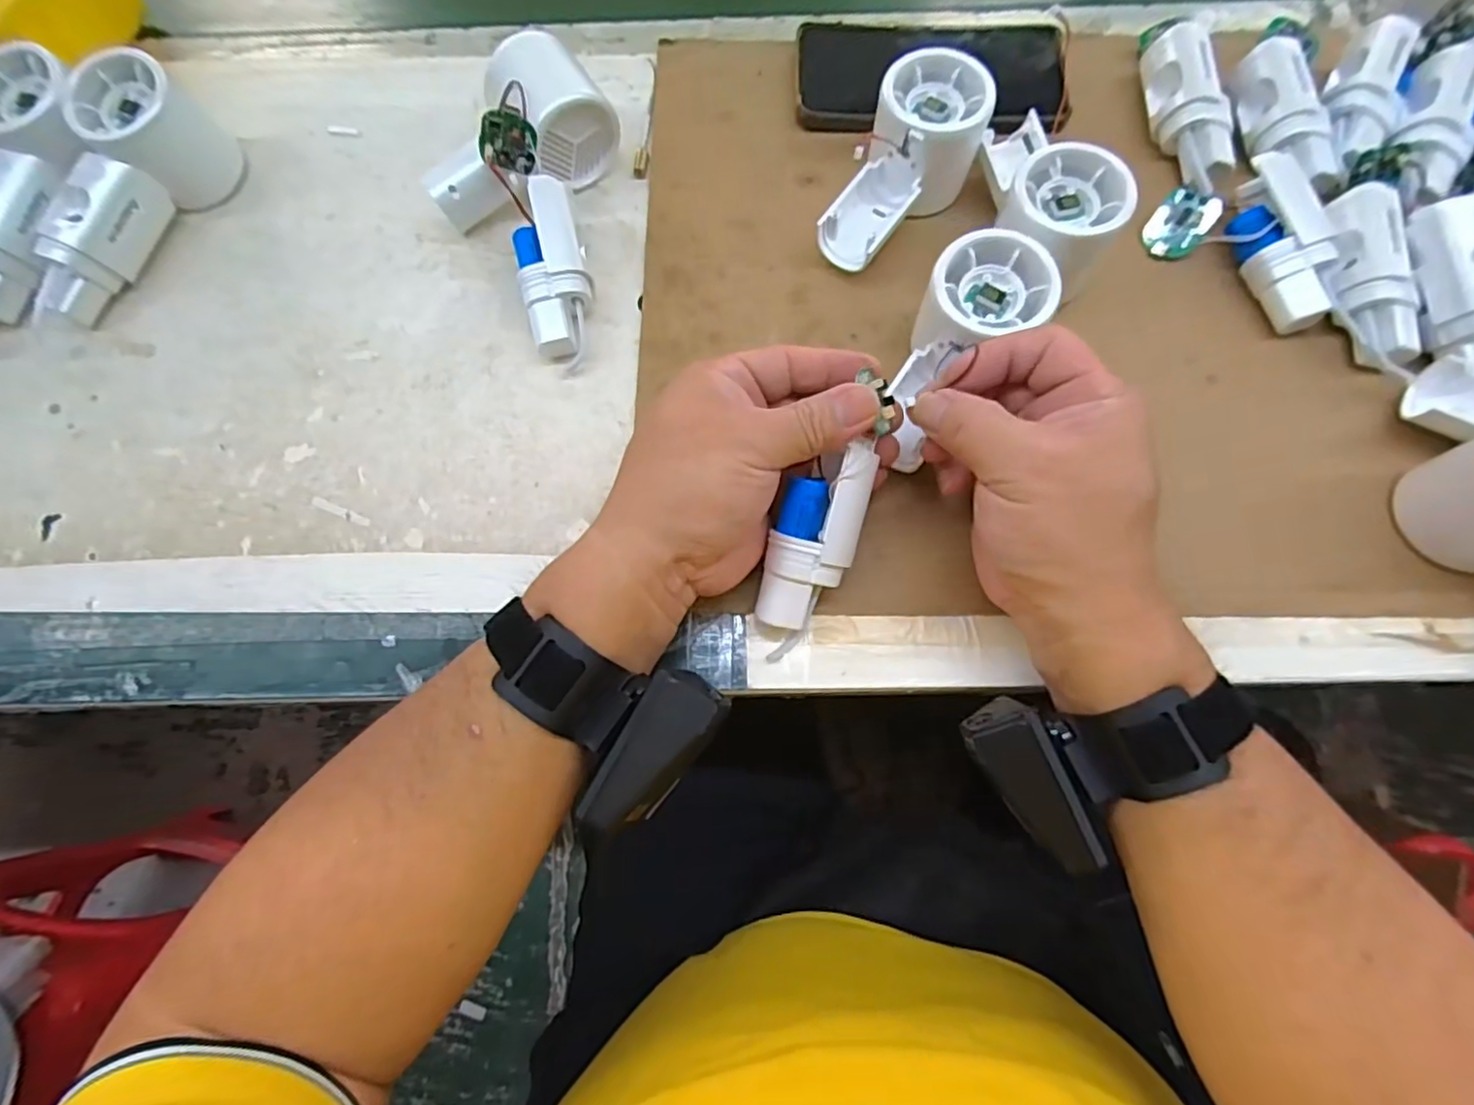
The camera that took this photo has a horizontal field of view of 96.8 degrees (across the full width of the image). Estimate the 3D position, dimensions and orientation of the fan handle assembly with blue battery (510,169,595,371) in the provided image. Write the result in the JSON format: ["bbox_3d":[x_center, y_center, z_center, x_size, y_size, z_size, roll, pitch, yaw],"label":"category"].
[{"bbox_3d":[-0.101,-0.152,0.357,0.037,0.024,0.102,-6,90,0],"label":"fan handle assembly with blue battery"}]

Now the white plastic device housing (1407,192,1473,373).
[{"bbox_3d":[0.361,-0.130,0.318,0.031,0.023,0.089,-16,89,-3],"label":"white plastic device housing"}]

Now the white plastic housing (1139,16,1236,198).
[{"bbox_3d":[0.258,-0.262,0.380,0.031,0.033,0.123,-13,73,-2],"label":"white plastic housing"}]

